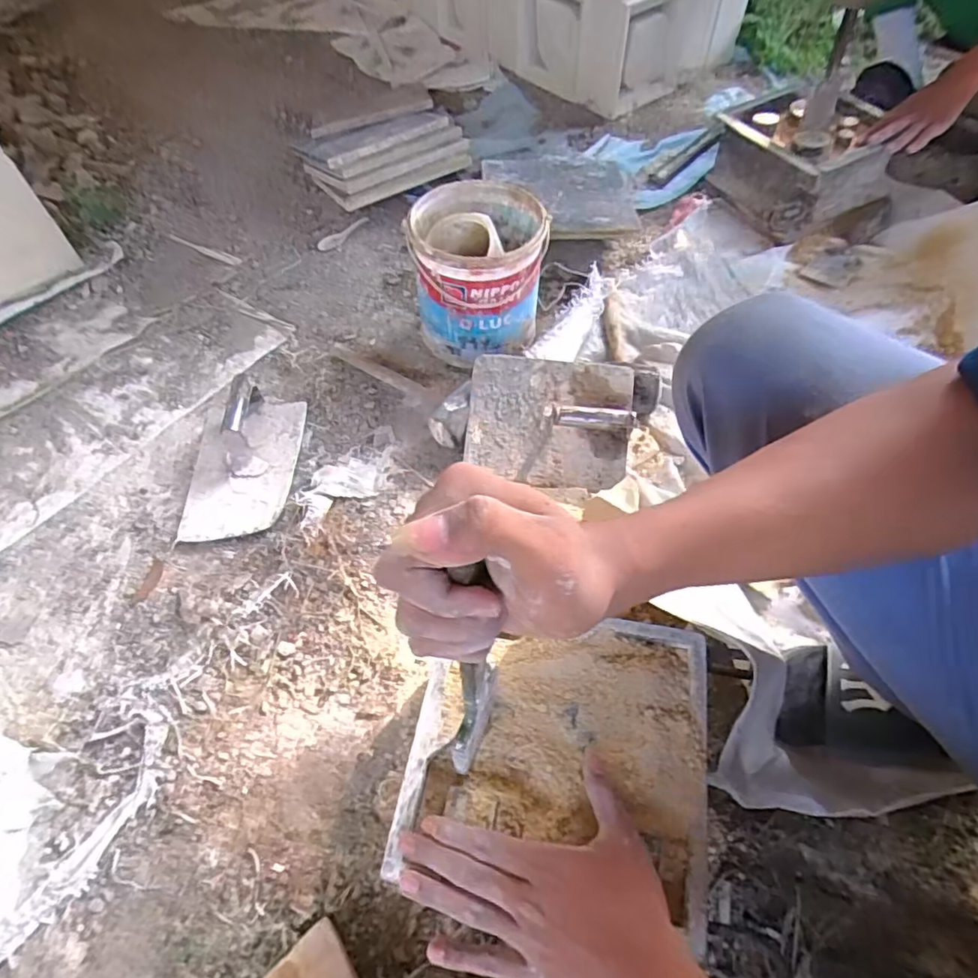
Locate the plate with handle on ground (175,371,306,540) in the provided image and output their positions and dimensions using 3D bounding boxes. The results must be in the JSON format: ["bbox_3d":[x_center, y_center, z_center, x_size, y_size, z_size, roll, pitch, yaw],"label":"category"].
[{"bbox_3d":[-0.329,-0.051,0.777,0.144,0.068,0.239,-6,56,0],"label":"plate with handle on ground"}]

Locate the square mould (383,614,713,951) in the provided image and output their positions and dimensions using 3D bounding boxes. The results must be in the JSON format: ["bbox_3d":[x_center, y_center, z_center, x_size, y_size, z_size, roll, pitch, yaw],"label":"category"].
[{"bbox_3d":[0.058,0.200,0.476,0.226,0.028,0.211,9,58,7],"label":"square mould"}]

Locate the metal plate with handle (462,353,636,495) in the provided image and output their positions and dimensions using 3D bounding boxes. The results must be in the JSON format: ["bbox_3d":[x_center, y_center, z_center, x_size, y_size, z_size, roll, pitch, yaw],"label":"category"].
[{"bbox_3d":[0.076,-0.089,0.742,0.208,0.065,0.166,5,85,3],"label":"metal plate with handle"}]

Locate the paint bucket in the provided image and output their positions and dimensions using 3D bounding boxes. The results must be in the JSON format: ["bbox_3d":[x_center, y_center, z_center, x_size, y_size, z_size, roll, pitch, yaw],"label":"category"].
[{"bbox_3d":[-0.015,-0.304,0.848,0.175,0.180,0.175,-2,56,3],"label":"paint bucket"}]

